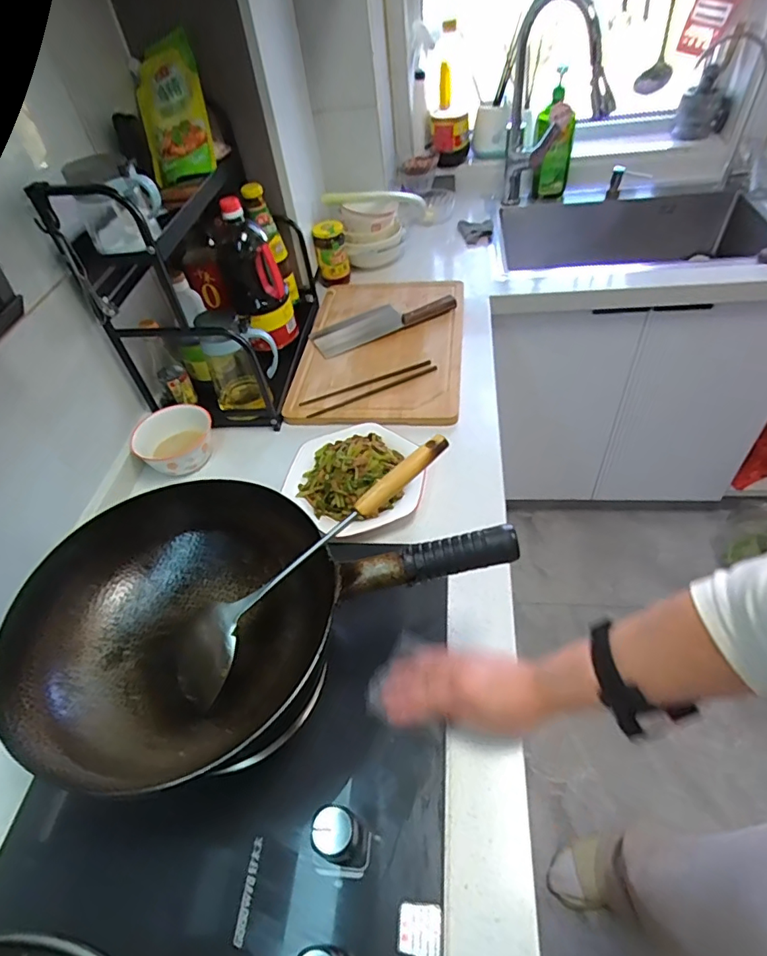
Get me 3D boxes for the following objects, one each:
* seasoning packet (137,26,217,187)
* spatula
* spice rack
[{"bbox_3d":[-0.335,-0.576,0.824,0.122,0.178,0.021,3,28,21],"label":"seasoning packet"},{"bbox_3d":[-0.075,0.080,0.534,0.368,0.040,0.086,-43,58,-3],"label":"spatula"},{"bbox_3d":[-0.294,-0.357,0.888,0.227,0.348,0.415,1,46,7],"label":"spice rack"}]

